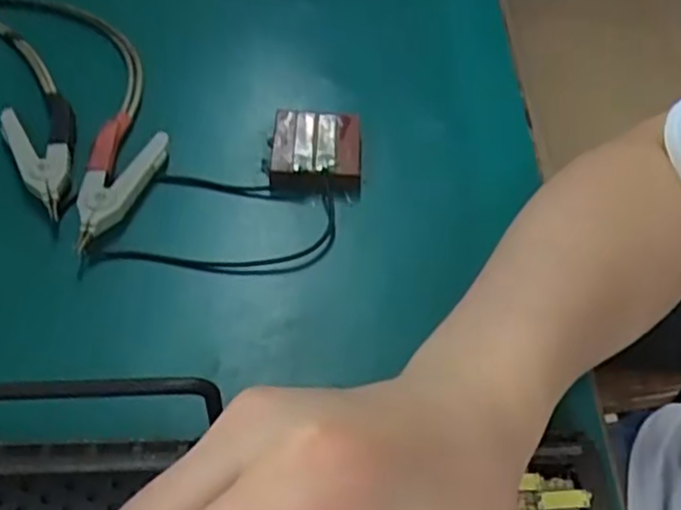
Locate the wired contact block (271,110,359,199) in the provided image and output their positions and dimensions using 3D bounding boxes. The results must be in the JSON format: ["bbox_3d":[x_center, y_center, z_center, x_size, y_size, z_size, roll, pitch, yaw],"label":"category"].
[{"bbox_3d":[-0.013,-0.054,0.389,0.048,0.024,0.051,4,53,-2],"label":"wired contact block"}]

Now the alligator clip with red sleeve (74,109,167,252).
[{"bbox_3d":[-0.119,-0.040,0.366,0.037,0.010,0.088,14,54,6],"label":"alligator clip with red sleeve"}]

